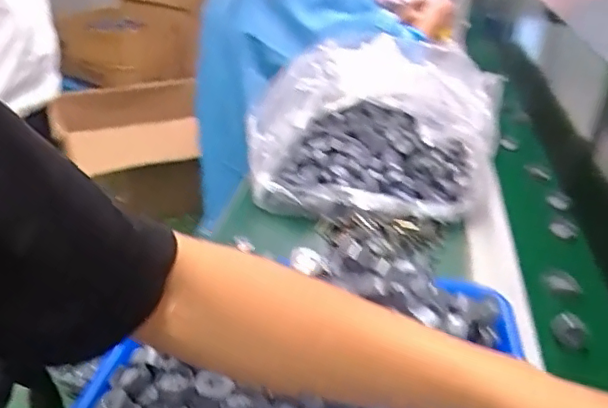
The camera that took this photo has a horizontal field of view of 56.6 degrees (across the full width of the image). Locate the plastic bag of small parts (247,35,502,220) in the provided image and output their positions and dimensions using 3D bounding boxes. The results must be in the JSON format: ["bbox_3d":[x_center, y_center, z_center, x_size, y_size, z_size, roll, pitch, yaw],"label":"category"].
[{"bbox_3d":[0.100,-0.126,0.803,0.314,0.133,0.360,8,29,11],"label":"plastic bag of small parts"}]

